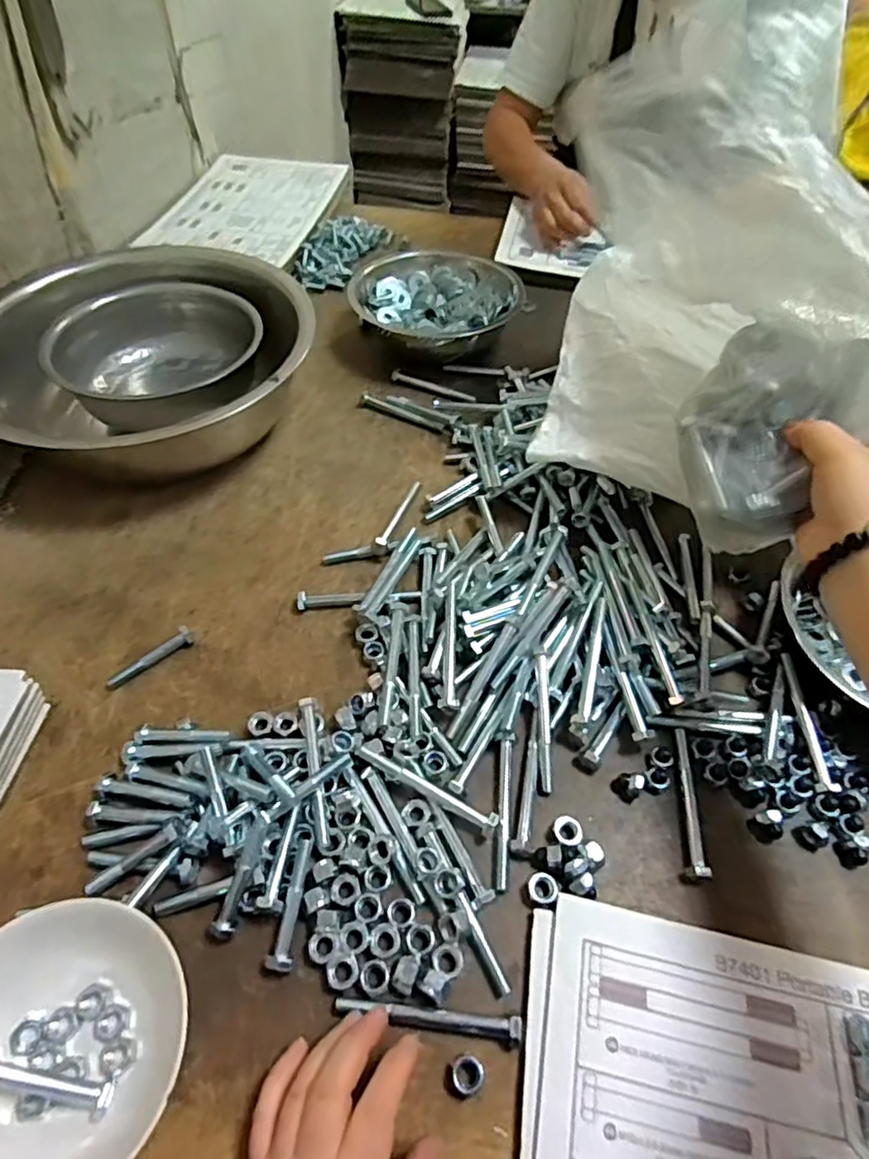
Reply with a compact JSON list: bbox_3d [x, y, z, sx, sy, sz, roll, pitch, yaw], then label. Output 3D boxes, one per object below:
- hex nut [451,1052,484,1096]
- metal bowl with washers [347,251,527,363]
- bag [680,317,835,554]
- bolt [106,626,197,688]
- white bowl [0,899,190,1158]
[{"bbox_3d":[0.018,0.268,0.338,0.017,0.014,0.017,-3,52,-3],"label":"hex nut"},{"bbox_3d":[0.003,-0.347,0.776,0.204,0.064,0.171,-1,52,-1],"label":"metal bowl with washers"},{"bbox_3d":[0.203,-0.090,0.406,0.076,0.116,0.082,8,53,6],"label":"bag"},{"bbox_3d":[-0.228,0.063,0.501,0.070,0.012,0.012,-37,61,-25],"label":"bolt"},{"bbox_3d":[-0.194,0.242,0.324,0.119,0.059,0.125,0,52,0],"label":"white bowl"}]

